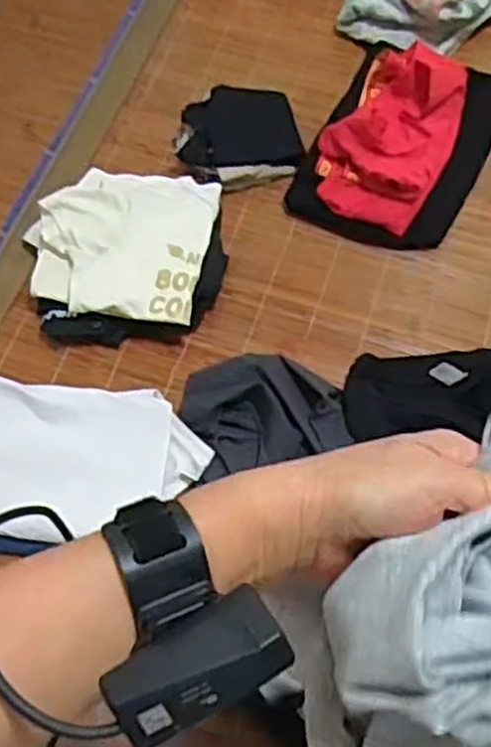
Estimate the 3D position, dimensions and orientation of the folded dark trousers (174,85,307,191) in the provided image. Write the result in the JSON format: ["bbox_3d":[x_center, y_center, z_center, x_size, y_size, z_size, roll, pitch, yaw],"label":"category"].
[{"bbox_3d":[-0.008,-0.327,1.102,0.176,0.051,0.150,-15,66,-7],"label":"folded dark trousers"}]

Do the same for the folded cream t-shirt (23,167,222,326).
[{"bbox_3d":[-0.162,-0.174,1.001,0.227,0.039,0.225,7,65,3],"label":"folded cream t-shirt"}]

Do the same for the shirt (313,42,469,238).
[{"bbox_3d":[0.194,-0.316,1.058,0.159,0.109,0.247,25,67,11],"label":"shirt"}]

